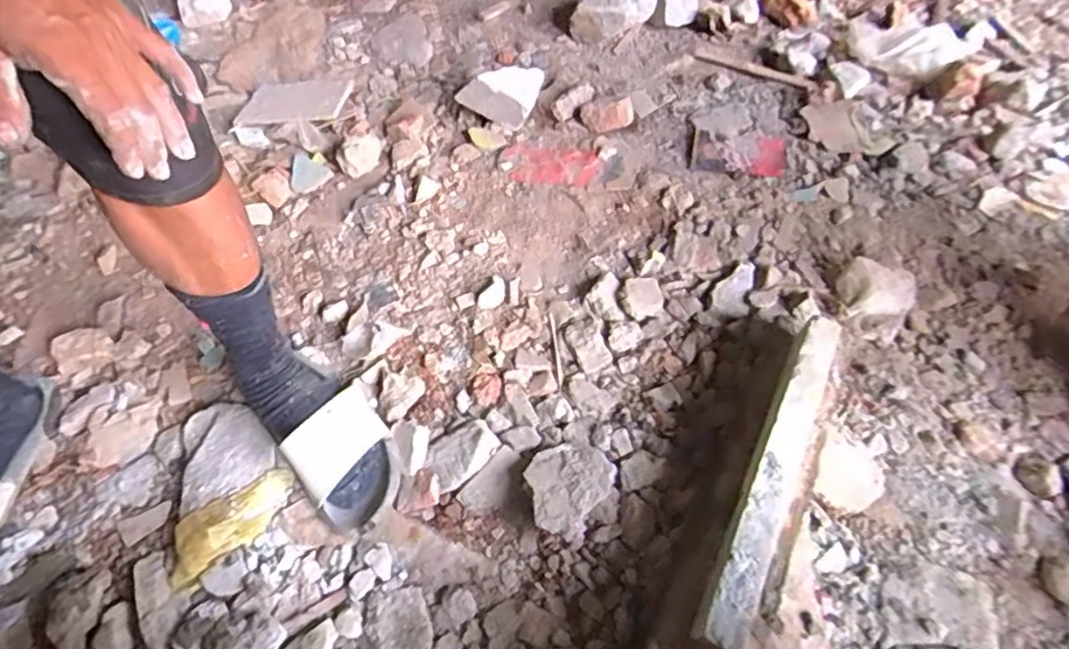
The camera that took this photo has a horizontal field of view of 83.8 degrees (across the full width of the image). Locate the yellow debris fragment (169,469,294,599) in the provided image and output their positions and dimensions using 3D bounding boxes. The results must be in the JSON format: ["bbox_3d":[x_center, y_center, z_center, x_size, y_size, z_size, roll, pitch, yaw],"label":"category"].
[{"bbox_3d":[-0.338,0.217,0.657,0.148,0.017,0.069,-36,60,-20],"label":"yellow debris fragment"}]

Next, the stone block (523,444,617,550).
[{"bbox_3d":[0.034,0.176,0.646,0.094,0.040,0.109,27,60,17],"label":"stone block"}]

